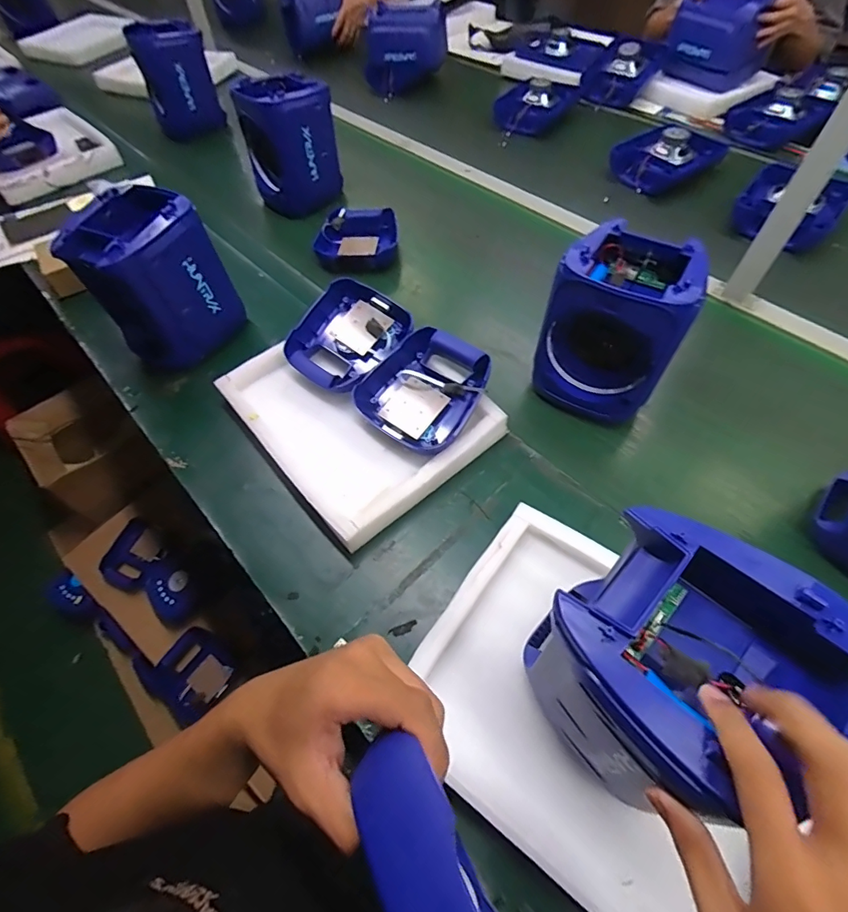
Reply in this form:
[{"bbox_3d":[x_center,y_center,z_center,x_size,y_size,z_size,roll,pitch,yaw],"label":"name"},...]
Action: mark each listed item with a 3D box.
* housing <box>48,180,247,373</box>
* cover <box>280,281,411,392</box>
[{"bbox_3d":[-0.422,-0.272,0.729,0.156,0.215,0.171,32,63,21],"label":"housing"},{"bbox_3d":[-0.119,-0.185,0.723,0.166,0.059,0.183,32,73,17],"label":"cover"}]

